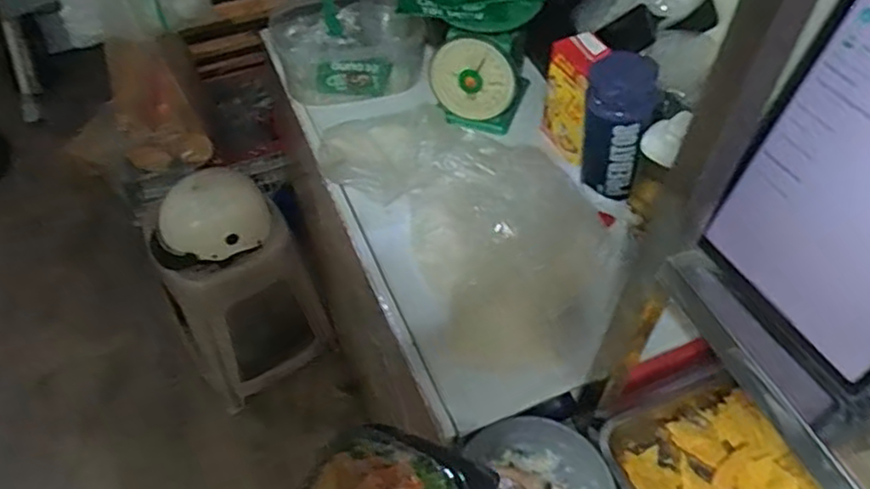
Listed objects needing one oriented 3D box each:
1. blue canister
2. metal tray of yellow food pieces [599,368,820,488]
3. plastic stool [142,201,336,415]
[{"bbox_3d":[0.242,-0.154,0.910,0.088,0.191,0.084,9,51,10],"label":"blue canister"},{"bbox_3d":[0.325,0.271,0.792,0.210,0.038,0.208,-21,53,-15],"label":"metal tray of yellow food pieces"},{"bbox_3d":[-0.469,0.116,1.620,0.316,0.445,0.279,-26,54,-19],"label":"plastic stool"}]

